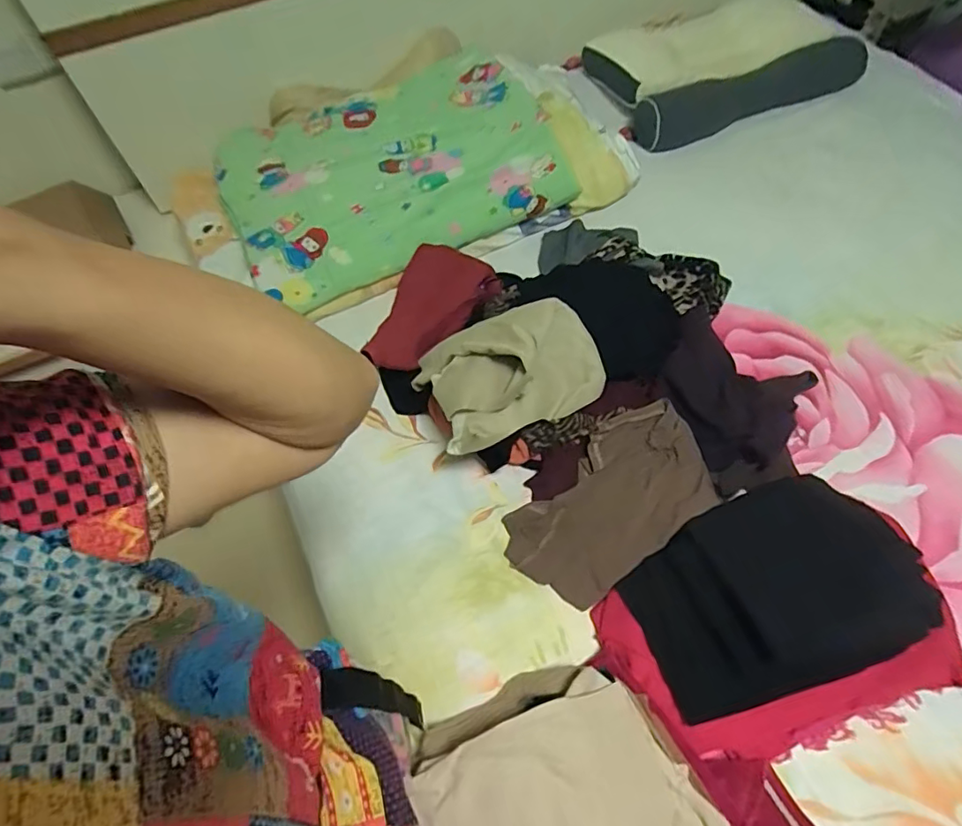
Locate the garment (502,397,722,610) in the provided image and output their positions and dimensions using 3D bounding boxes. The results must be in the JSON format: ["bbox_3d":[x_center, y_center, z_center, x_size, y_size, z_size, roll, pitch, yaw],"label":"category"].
[{"bbox_3d":[0.192,0.132,0.773,0.320,0.062,0.180,-32,64,-14],"label":"garment"}]

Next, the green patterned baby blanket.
[{"bbox_3d":[-0.192,-0.511,1.075,0.642,0.118,0.467,-26,63,-11],"label":"green patterned baby blanket"}]

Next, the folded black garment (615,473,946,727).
[{"bbox_3d":[0.362,0.213,0.648,0.327,0.114,0.229,-20,62,-8],"label":"folded black garment"}]

